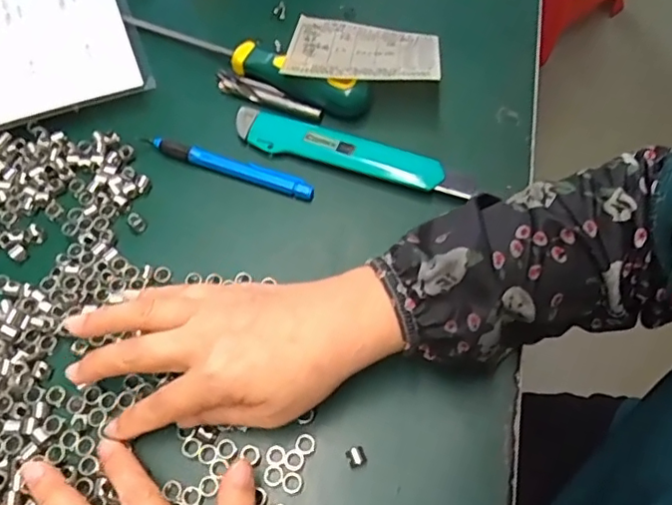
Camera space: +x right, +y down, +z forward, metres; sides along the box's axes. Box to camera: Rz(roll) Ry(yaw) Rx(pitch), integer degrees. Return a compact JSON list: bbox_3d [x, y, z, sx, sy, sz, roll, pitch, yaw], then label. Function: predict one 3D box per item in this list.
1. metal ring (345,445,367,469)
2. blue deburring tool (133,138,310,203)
[{"bbox_3d":[0.011,0.110,0.313,0.010,0.005,0.010,-22,66,-11],"label":"metal ring"},{"bbox_3d":[-0.072,-0.060,0.393,0.120,0.007,0.012,19,65,9],"label":"blue deburring tool"}]

